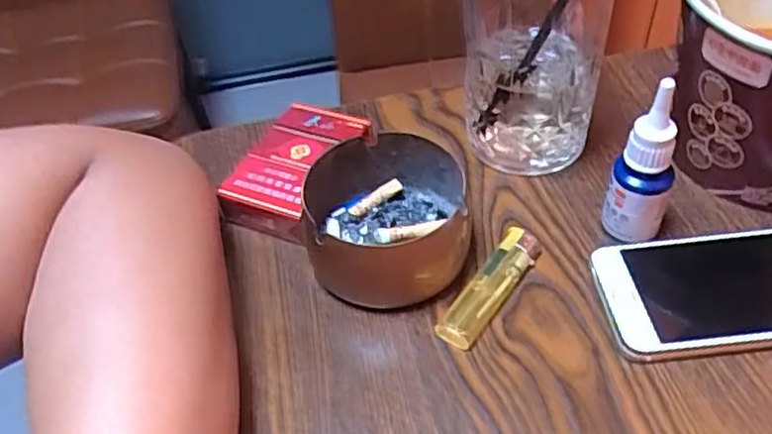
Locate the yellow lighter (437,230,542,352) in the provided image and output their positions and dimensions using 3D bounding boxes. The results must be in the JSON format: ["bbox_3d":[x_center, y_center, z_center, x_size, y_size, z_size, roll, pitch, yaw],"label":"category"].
[{"bbox_3d":[0.053,0.035,0.343,0.019,0.010,0.077,27,55,27],"label":"yellow lighter"}]

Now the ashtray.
[{"bbox_3d":[0.002,-0.001,0.355,0.085,0.048,0.084,-3,47,3],"label":"ashtray"}]

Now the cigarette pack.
[{"bbox_3d":[-0.055,-0.030,0.404,0.062,0.026,0.087,17,51,20],"label":"cigarette pack"}]

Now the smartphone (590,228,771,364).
[{"bbox_3d":[0.174,0.034,0.331,0.133,0.014,0.067,-5,47,1],"label":"smartphone"}]

